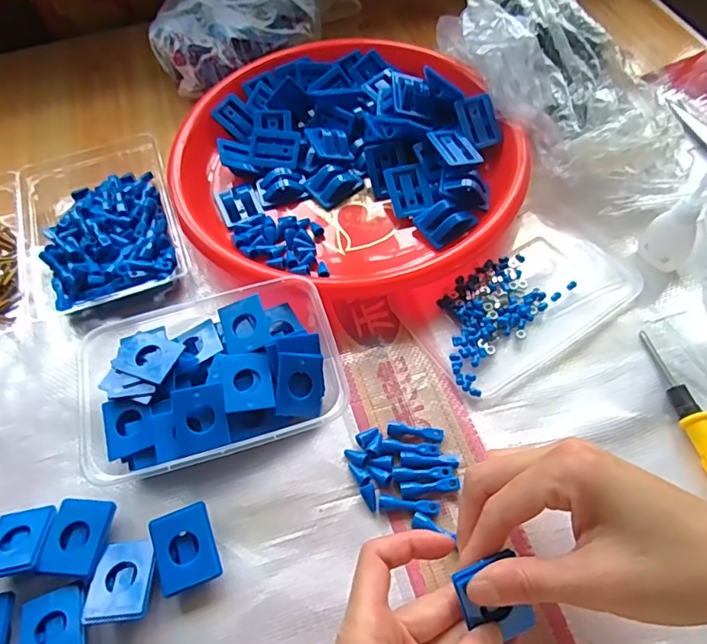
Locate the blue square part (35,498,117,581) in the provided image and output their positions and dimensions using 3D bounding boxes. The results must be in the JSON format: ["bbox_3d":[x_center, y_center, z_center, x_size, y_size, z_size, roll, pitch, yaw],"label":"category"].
[{"bbox_3d":[-0.165,0.128,0.319,0.035,0.005,0.044,5,53,-1],"label":"blue square part"}]

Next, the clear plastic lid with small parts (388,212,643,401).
[{"bbox_3d":[0.124,-0.021,0.397,0.162,0.016,0.102,-28,61,-13],"label":"clear plastic lid with small parts"}]

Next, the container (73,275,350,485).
[{"bbox_3d":[-0.095,0.039,0.363,0.169,0.038,0.120,-17,59,-7],"label":"container"}]

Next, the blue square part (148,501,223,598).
[{"bbox_3d":[-0.099,0.135,0.317,0.034,0.018,0.045,-20,59,-9],"label":"blue square part"}]

